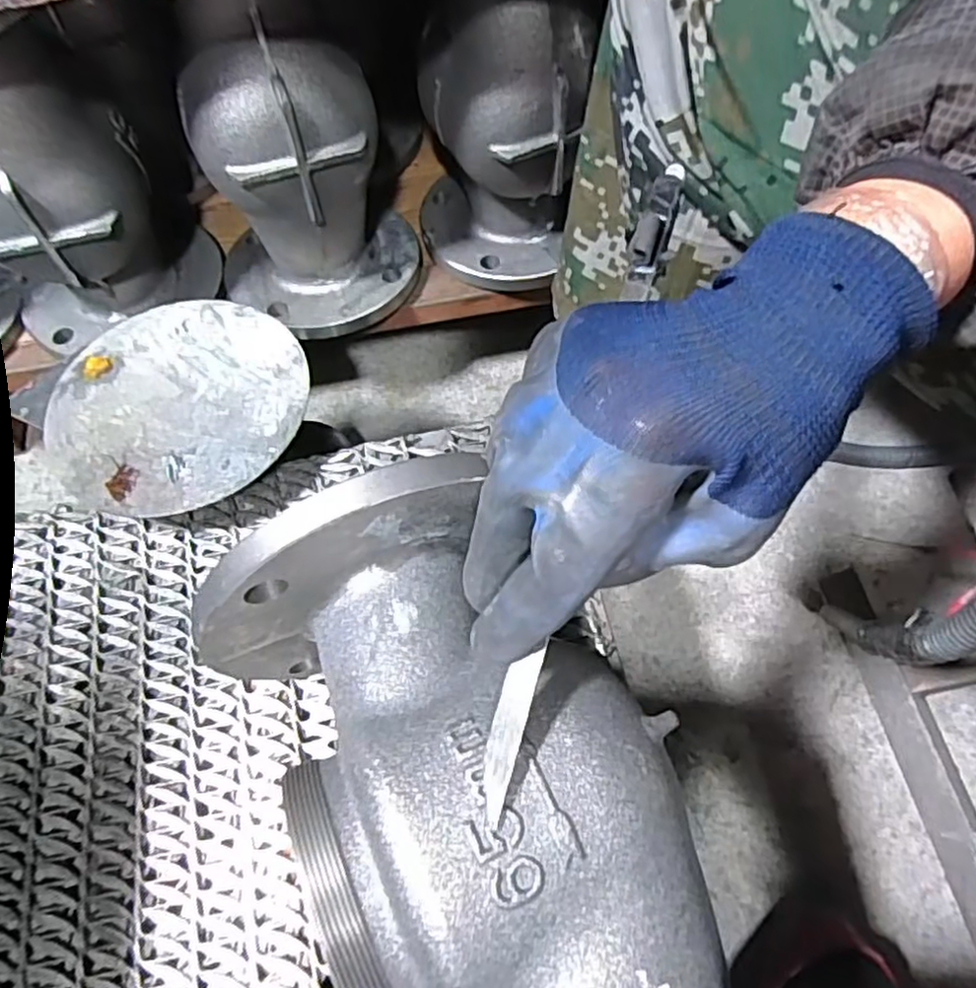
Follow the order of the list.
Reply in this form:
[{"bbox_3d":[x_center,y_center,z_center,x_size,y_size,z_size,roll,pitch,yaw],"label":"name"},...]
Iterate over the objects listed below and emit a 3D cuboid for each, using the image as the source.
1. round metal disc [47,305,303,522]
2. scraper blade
[{"bbox_3d":[-0.202,-0.062,0.449,0.162,0.007,0.159,-1,63,3],"label":"round metal disc"},{"bbox_3d":[0.007,0.080,0.231,0.012,0.004,0.056,13,74,22],"label":"scraper blade"}]

